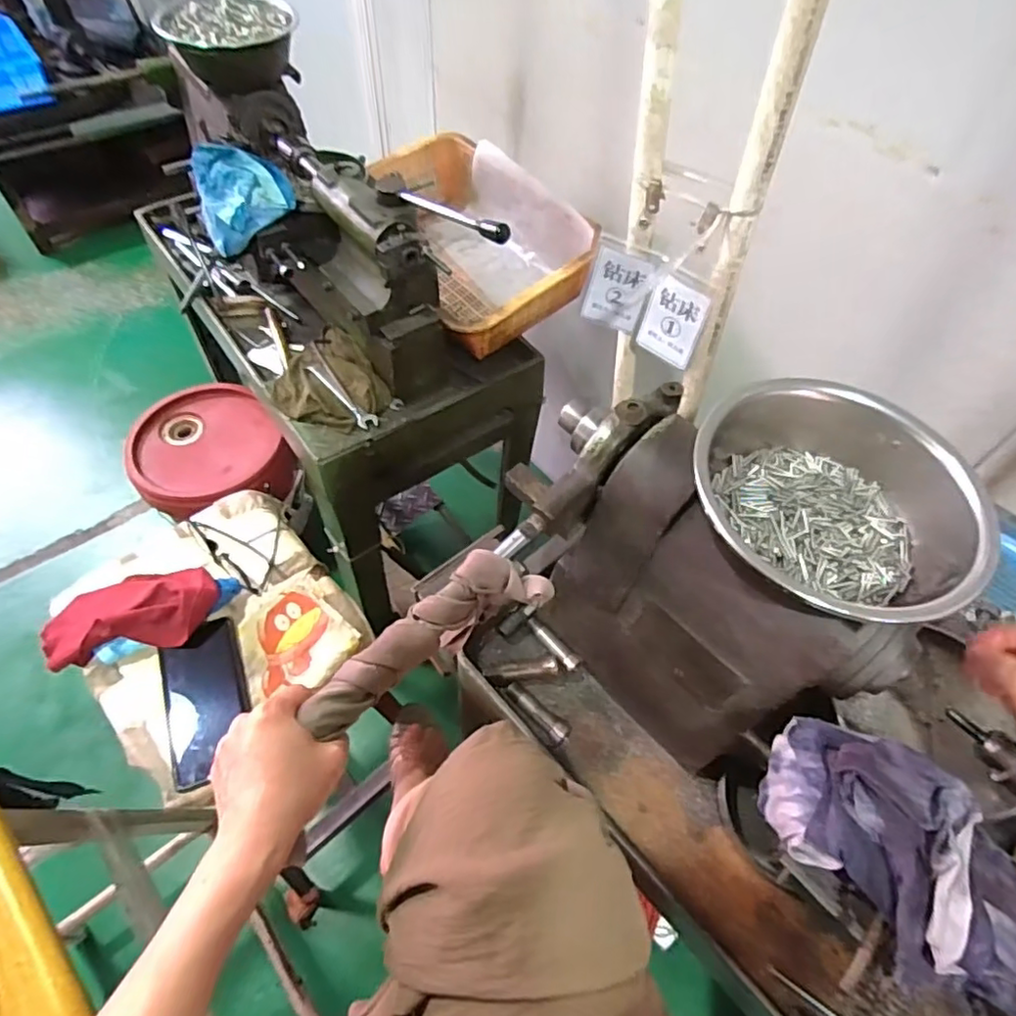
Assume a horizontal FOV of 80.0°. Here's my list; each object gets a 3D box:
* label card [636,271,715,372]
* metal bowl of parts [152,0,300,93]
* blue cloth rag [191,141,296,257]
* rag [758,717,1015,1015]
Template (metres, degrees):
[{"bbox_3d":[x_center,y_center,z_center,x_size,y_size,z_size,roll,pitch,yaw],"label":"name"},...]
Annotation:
[{"bbox_3d":[0.166,-0.185,0.602,0.061,0.097,0.007,37,58,15],"label":"label card"},{"bbox_3d":[-0.352,-0.600,0.780,0.146,0.074,0.124,18,57,9],"label":"metal bowl of parts"},{"bbox_3d":[-0.329,-0.391,0.763,0.112,0.070,0.137,-14,58,-12],"label":"blue cloth rag"},{"bbox_3d":[0.246,0.215,0.371,0.094,0.058,0.181,-30,62,-21],"label":"rag"}]

